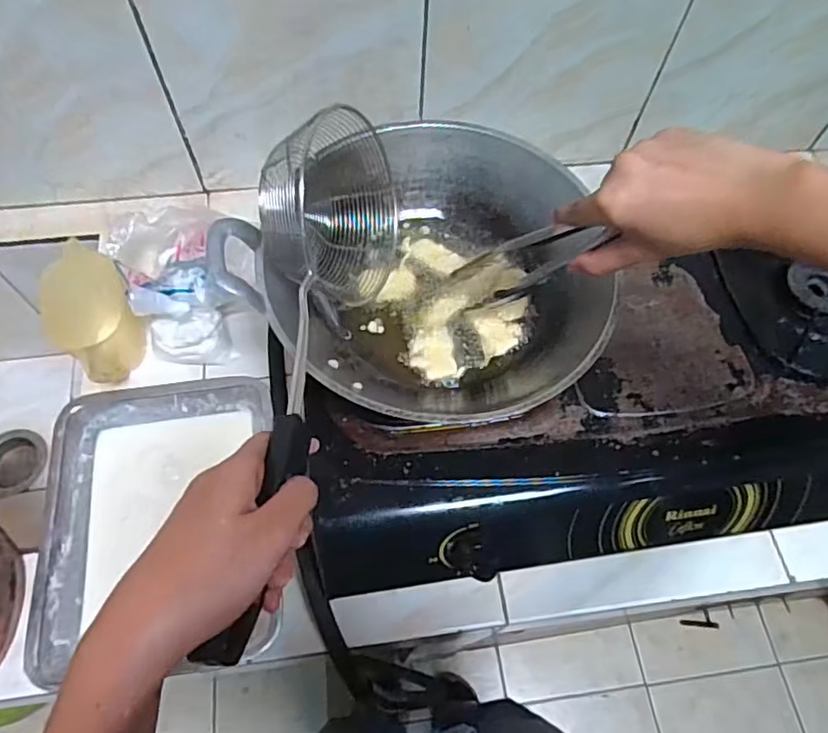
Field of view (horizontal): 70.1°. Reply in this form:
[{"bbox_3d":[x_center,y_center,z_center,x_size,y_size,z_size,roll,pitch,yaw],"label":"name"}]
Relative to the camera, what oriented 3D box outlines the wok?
[{"bbox_3d":[0.030,-0.080,0.515,0.273,0.099,0.296,1,63,-2],"label":"wok"}]

